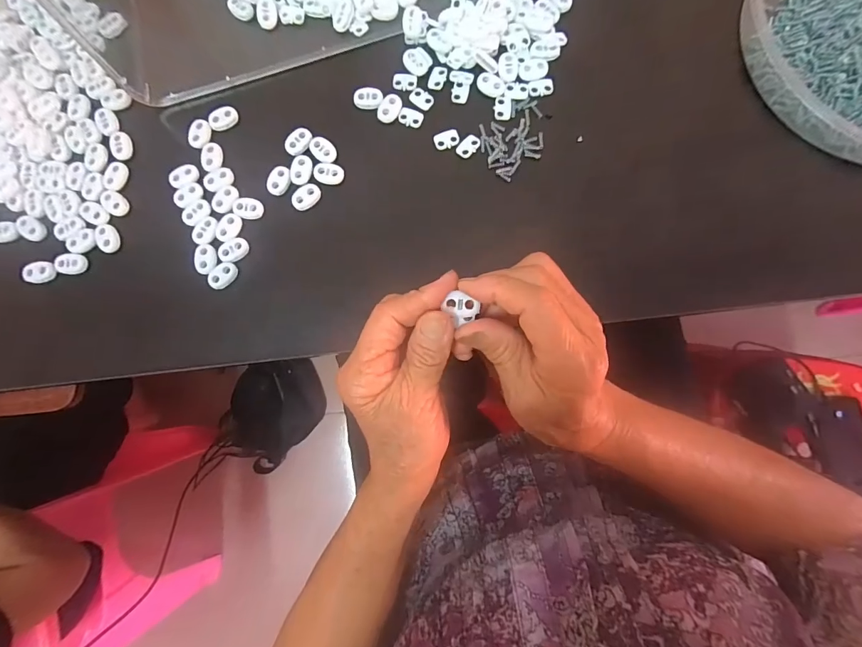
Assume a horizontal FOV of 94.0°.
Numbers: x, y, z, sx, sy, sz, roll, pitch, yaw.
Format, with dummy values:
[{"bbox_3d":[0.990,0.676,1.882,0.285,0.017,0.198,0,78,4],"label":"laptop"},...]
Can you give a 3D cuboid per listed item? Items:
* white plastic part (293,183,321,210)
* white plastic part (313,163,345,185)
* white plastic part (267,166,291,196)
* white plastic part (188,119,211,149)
[{"bbox_3d":[-0.094,-0.095,0.301,0.023,0.005,0.015,-43,85,-3],"label":"white plastic part"},{"bbox_3d":[-0.077,-0.113,0.302,0.022,0.004,0.016,3,85,2],"label":"white plastic part"},{"bbox_3d":[-0.114,-0.107,0.301,0.015,0.004,0.022,27,86,3],"label":"white plastic part"},{"bbox_3d":[-0.178,-0.146,0.309,0.014,0.004,0.022,17,86,3],"label":"white plastic part"}]

